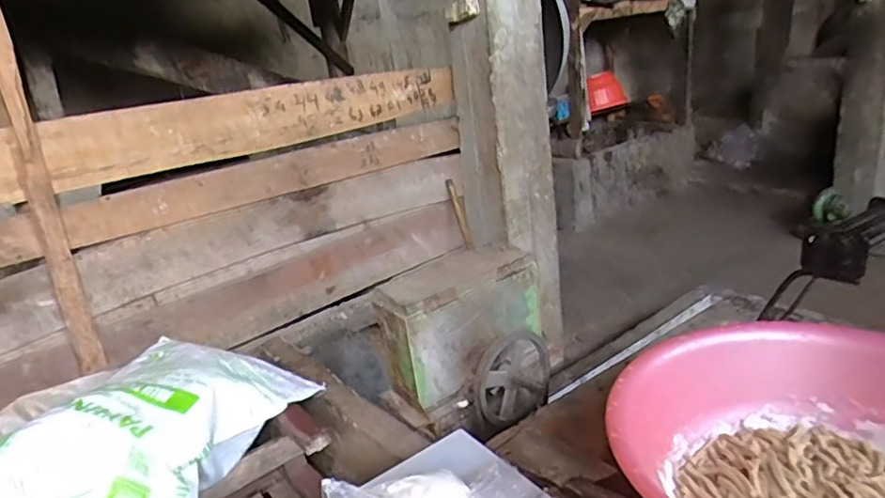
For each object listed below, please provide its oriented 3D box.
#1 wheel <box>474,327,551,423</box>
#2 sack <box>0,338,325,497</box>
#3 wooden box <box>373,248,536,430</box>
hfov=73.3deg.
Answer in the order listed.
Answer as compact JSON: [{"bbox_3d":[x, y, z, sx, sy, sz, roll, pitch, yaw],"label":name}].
[{"bbox_3d":[0.149,0.263,1.209,0.190,0.159,0.065,-57,22,-13],"label":"wheel"},{"bbox_3d":[-0.572,0.371,1.098,0.398,0.188,0.665,-1,20,18],"label":"sack"},{"bbox_3d":[0.037,0.153,1.281,0.343,0.240,0.148,-21,24,-35],"label":"wooden box"}]

